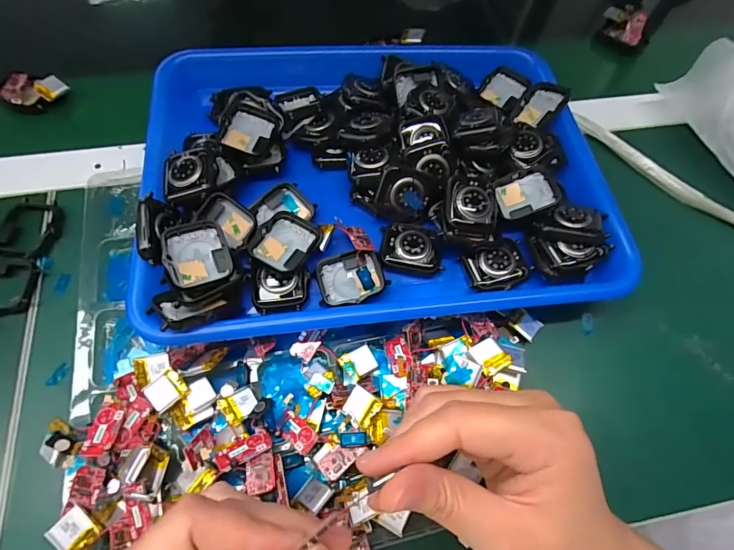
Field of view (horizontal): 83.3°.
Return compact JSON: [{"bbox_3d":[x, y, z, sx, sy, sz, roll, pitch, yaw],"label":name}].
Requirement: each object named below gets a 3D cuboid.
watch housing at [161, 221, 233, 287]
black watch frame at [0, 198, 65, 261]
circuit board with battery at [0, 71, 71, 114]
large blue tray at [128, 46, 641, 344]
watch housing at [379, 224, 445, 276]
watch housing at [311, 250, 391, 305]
[{"bbox_3d":[-0.105,-0.014,0.255,0.035,0.013,0.040,-19,67,-12],"label":"watch housing"},{"bbox_3d":[-0.242,-0.032,0.295,0.039,0.009,0.048,4,64,-1],"label":"black watch frame"},{"bbox_3d":[-0.291,-0.161,0.356,0.047,0.015,0.043,35,67,13],"label":"circuit board with battery"},{"bbox_3d":[0.007,-0.093,0.311,0.316,0.041,0.260,-7,64,-5],"label":"large blue tray"},{"bbox_3d":[0.031,-0.018,0.284,0.043,0.007,0.033,11,64,3],"label":"watch housing"},{"bbox_3d":[-0.011,0.001,0.271,0.044,0.014,0.035,-15,66,-10],"label":"watch housing"}]

